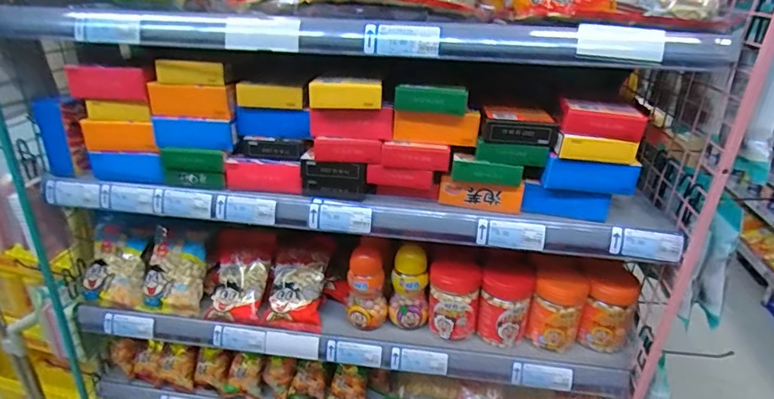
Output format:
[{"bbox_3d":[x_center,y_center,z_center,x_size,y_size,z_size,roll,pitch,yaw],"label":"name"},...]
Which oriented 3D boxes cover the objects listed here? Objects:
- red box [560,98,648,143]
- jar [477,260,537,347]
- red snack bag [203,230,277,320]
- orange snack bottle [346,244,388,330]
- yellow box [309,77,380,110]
[{"bbox_3d":[0.274,-0.103,0.600,0.095,0.038,0.049,7,26,10],"label":"red box"},{"bbox_3d":[0.200,0.174,0.787,0.077,0.116,0.079,2,26,-1],"label":"jar"},{"bbox_3d":[-0.266,0.132,0.856,0.109,0.050,0.174,1,64,11],"label":"red snack bag"},{"bbox_3d":[-0.034,0.152,0.797,0.065,0.135,0.050,-1,26,-6],"label":"orange snack bottle"},{"bbox_3d":[-0.055,-0.141,0.620,0.092,0.036,0.037,0,26,-3],"label":"yellow box"}]

